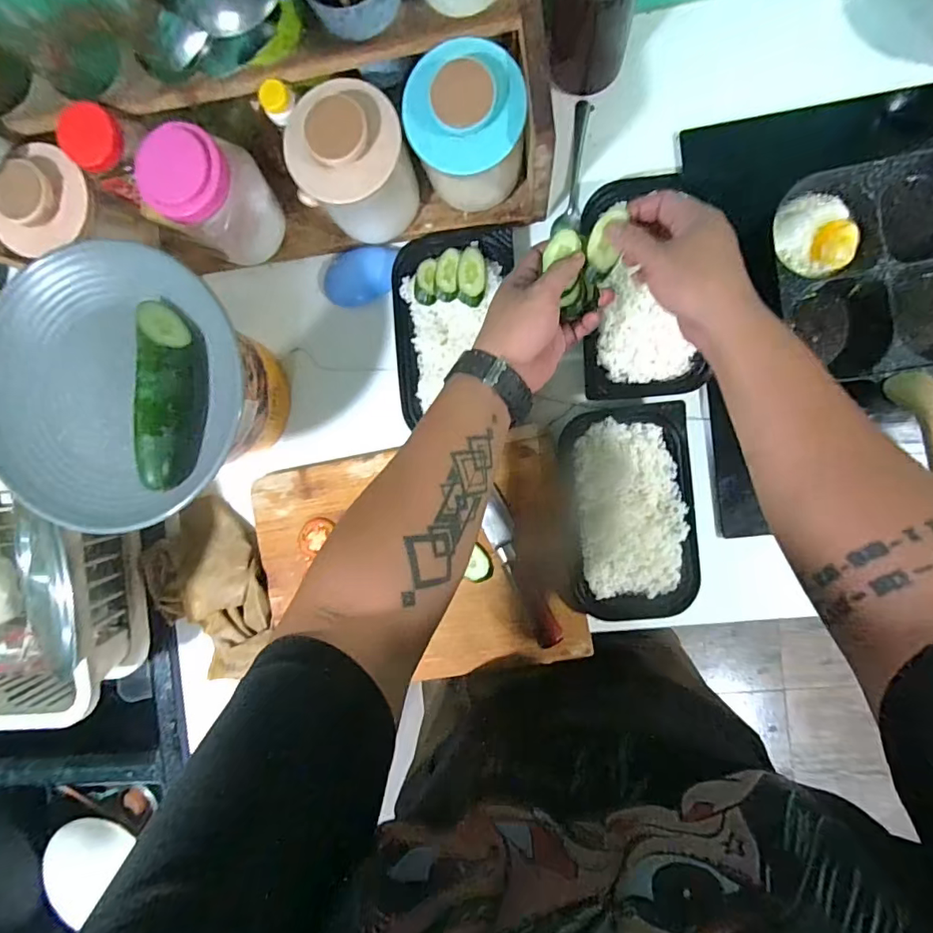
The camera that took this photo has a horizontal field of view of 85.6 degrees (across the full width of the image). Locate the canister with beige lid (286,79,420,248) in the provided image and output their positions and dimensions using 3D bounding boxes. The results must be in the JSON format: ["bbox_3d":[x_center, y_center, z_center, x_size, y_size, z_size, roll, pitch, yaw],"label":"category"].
[{"bbox_3d":[-0.107,-0.296,0.490,0.103,0.122,0.100,0,91,7],"label":"canister with beige lid"}]

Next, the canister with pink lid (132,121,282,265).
[{"bbox_3d":[-0.249,-0.268,0.503,0.081,0.116,0.091,32,95,5],"label":"canister with pink lid"}]

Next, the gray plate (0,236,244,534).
[{"bbox_3d":[-0.305,-0.066,0.435,0.234,0.048,0.236,0,91,12],"label":"gray plate"}]

